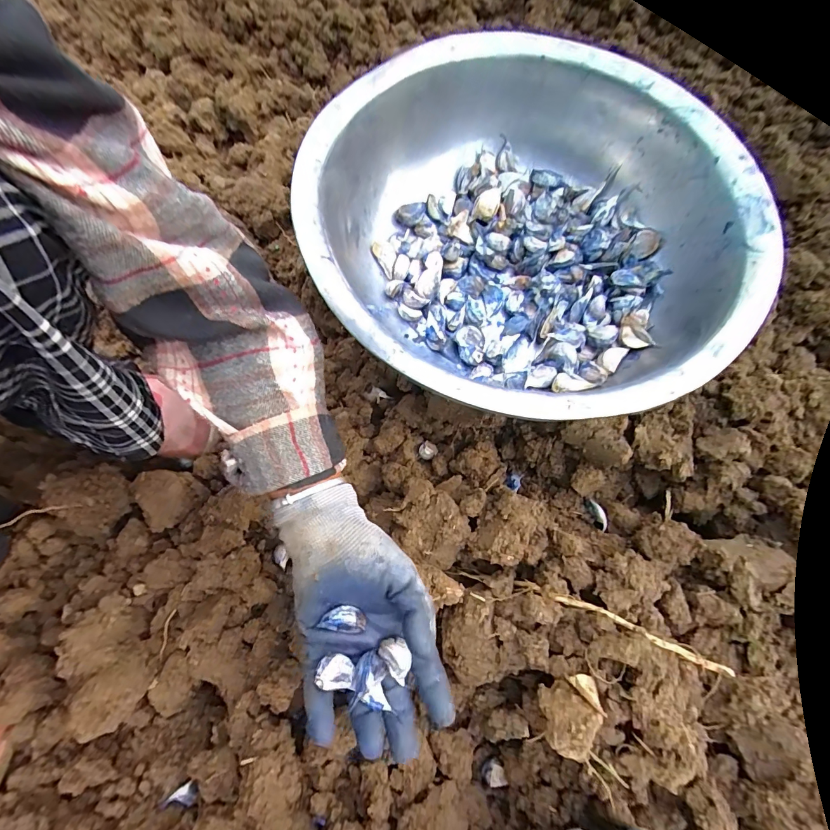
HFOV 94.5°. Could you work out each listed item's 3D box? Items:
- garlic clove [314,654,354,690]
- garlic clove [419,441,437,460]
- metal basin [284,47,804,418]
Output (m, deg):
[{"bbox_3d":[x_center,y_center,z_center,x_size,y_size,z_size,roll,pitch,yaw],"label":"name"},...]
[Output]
[{"bbox_3d":[-0.055,0.174,0.258,0.023,0.016,0.015,34,48,-29],"label":"garlic clove"},{"bbox_3d":[0.016,0.038,0.425,0.017,0.018,0.022,25,68,14],"label":"garlic clove"},{"bbox_3d":[0.096,-0.152,0.345,0.355,0.134,0.353,-1,64,2],"label":"metal basin"}]

